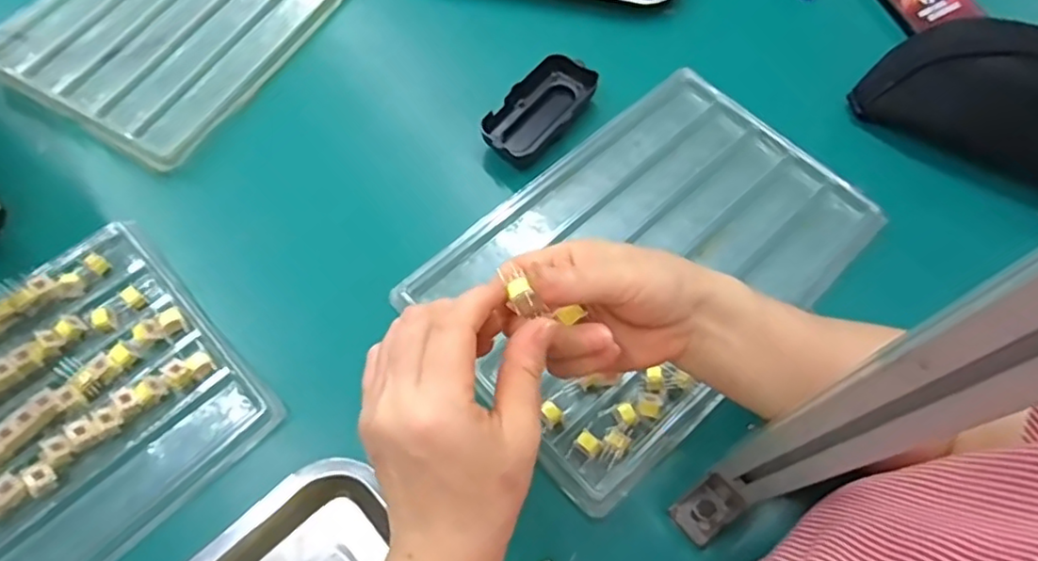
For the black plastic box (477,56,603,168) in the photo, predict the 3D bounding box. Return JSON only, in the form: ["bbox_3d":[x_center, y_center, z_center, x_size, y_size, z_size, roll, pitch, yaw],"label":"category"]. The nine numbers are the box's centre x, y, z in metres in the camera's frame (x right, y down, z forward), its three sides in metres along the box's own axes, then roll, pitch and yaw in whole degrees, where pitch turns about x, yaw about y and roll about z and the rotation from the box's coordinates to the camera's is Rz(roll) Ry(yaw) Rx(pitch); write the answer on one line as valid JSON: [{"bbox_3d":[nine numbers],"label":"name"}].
[{"bbox_3d":[0.017,-0.142,0.529,0.058,0.025,0.108,40,70,16],"label":"black plastic box"}]

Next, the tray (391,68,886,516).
[{"bbox_3d":[0.096,-0.022,0.474,0.324,0.024,0.216,-39,72,-18],"label":"tray"}]

